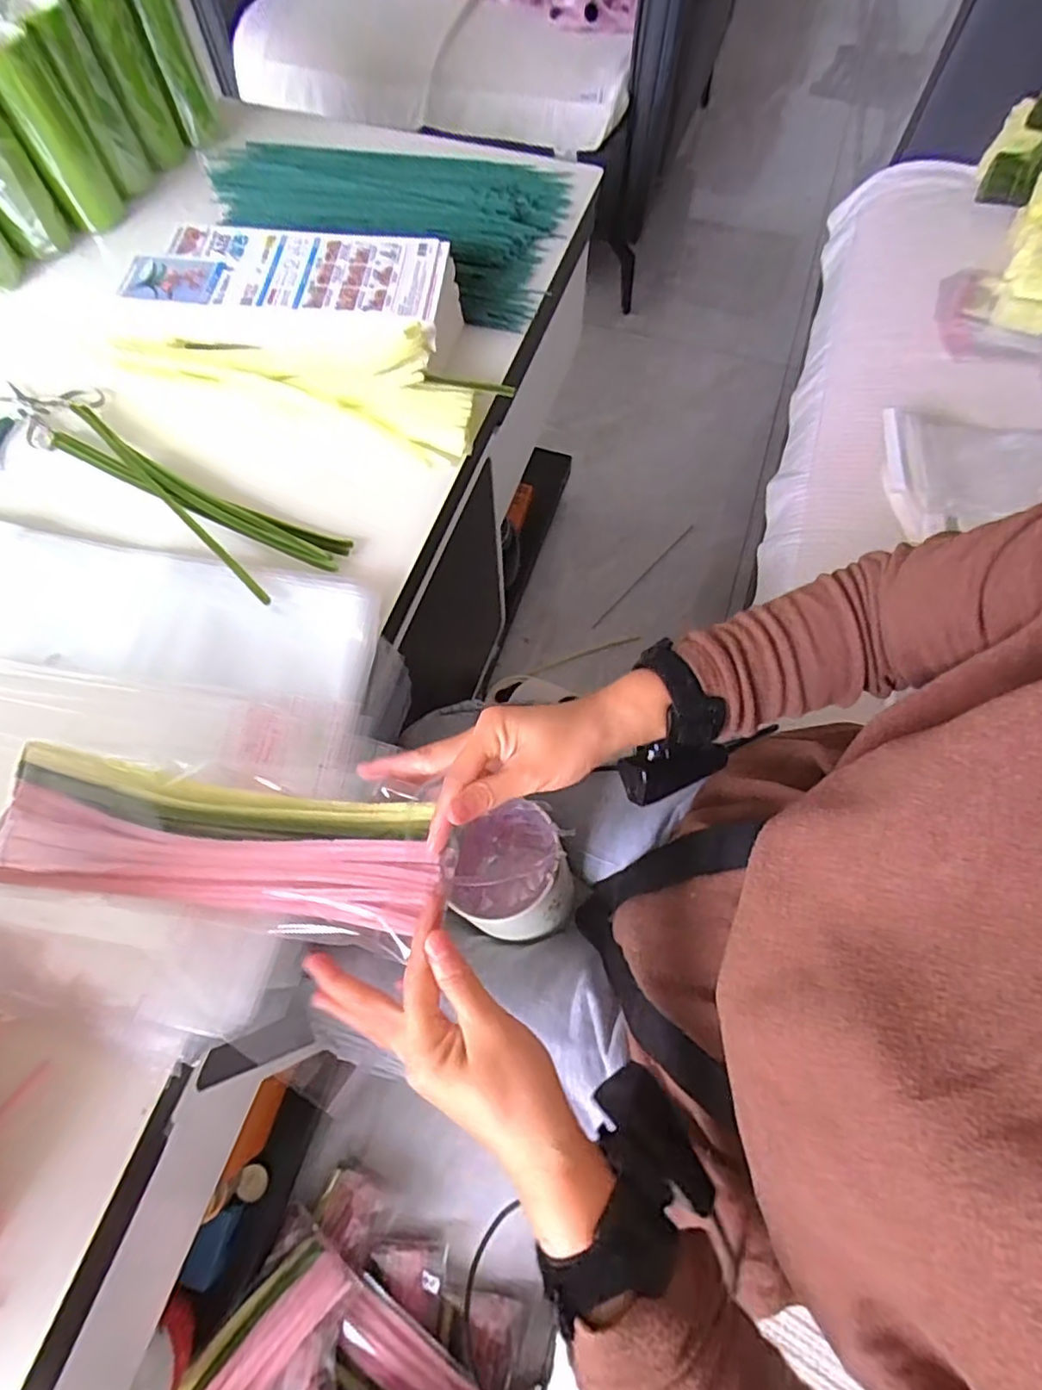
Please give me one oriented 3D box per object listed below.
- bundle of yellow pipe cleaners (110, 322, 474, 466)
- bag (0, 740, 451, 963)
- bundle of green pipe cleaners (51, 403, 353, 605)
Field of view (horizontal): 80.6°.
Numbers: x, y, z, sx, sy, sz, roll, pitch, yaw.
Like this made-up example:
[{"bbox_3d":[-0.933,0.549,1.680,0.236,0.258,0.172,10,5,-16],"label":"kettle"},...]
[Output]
[{"bbox_3d":[-0.193,-0.284,0.546,0.319,0.049,0.091,14,68,6],"label":"bundle of yellow pipe cleaners"},{"bbox_3d":[-0.192,0.087,0.372,0.293,0.019,0.084,7,67,12],"label":"bag"},{"bbox_3d":[-0.284,-0.175,0.513,0.301,0.022,0.082,33,71,13],"label":"bundle of green pipe cleaners"}]

